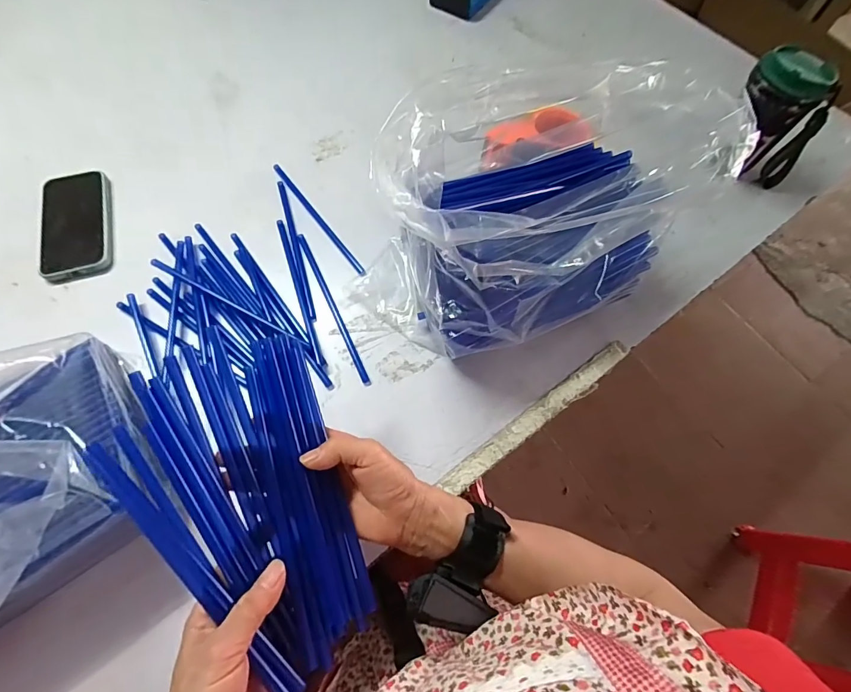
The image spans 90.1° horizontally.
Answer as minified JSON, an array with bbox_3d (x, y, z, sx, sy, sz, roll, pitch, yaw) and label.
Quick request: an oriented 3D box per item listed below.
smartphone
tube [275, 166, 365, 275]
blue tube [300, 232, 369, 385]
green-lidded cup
[{"bbox_3d":[-0.442,-0.157,0.538,0.082,0.011,0.161,-18,68,-10],"label":"smartphone"},{"bbox_3d":[-0.142,-0.170,0.559,0.011,0.005,0.218,-34,72,-16],"label":"tube"},{"bbox_3d":[-0.112,-0.050,0.509,0.008,0.004,0.219,-23,69,-12],"label":"blue tube"},{"bbox_3d":[0.454,-0.298,0.561,0.106,0.145,0.078,17,66,5],"label":"green-lidded cup"}]

